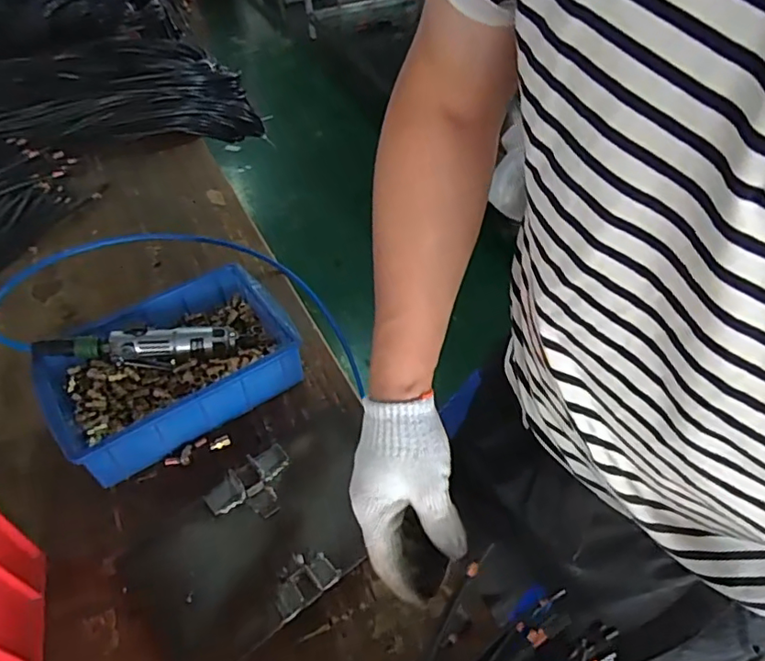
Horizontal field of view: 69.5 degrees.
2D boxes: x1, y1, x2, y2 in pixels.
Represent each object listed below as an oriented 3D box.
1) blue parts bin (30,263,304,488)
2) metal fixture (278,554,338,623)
[{"bbox_3d":[-0.275,0.052,0.726,0.302,0.089,0.196,-26,52,-24],"label":"blue parts bin"},{"bbox_3d":[-0.082,0.253,0.560,0.066,0.011,0.046,-32,54,-28],"label":"metal fixture"}]

